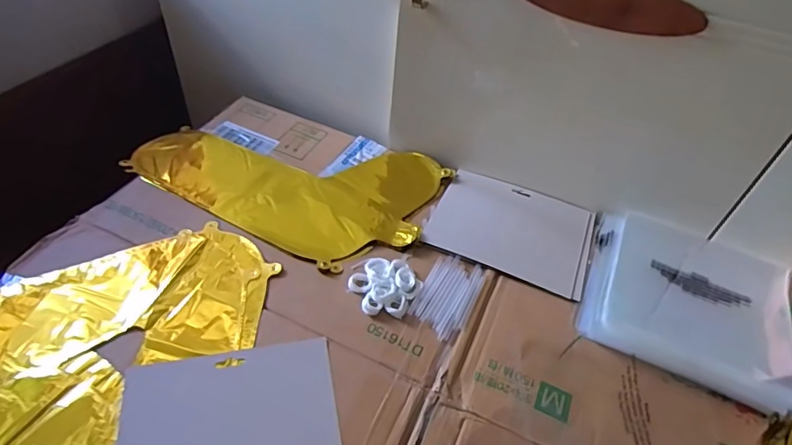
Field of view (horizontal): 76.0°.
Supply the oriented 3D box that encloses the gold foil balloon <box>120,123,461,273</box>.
[{"bbox_3d":[-0.150,-0.064,0.698,0.397,0.029,0.226,21,48,13],"label":"gold foil balloon"}]

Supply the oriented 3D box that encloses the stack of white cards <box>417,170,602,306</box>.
[{"bbox_3d":[0.152,0.007,0.668,0.200,0.009,0.158,21,48,12],"label":"stack of white cards"}]

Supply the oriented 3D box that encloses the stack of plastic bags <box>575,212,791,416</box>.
[{"bbox_3d":[0.343,0.092,0.594,0.227,0.021,0.208,21,48,13],"label":"stack of plastic bags"}]

